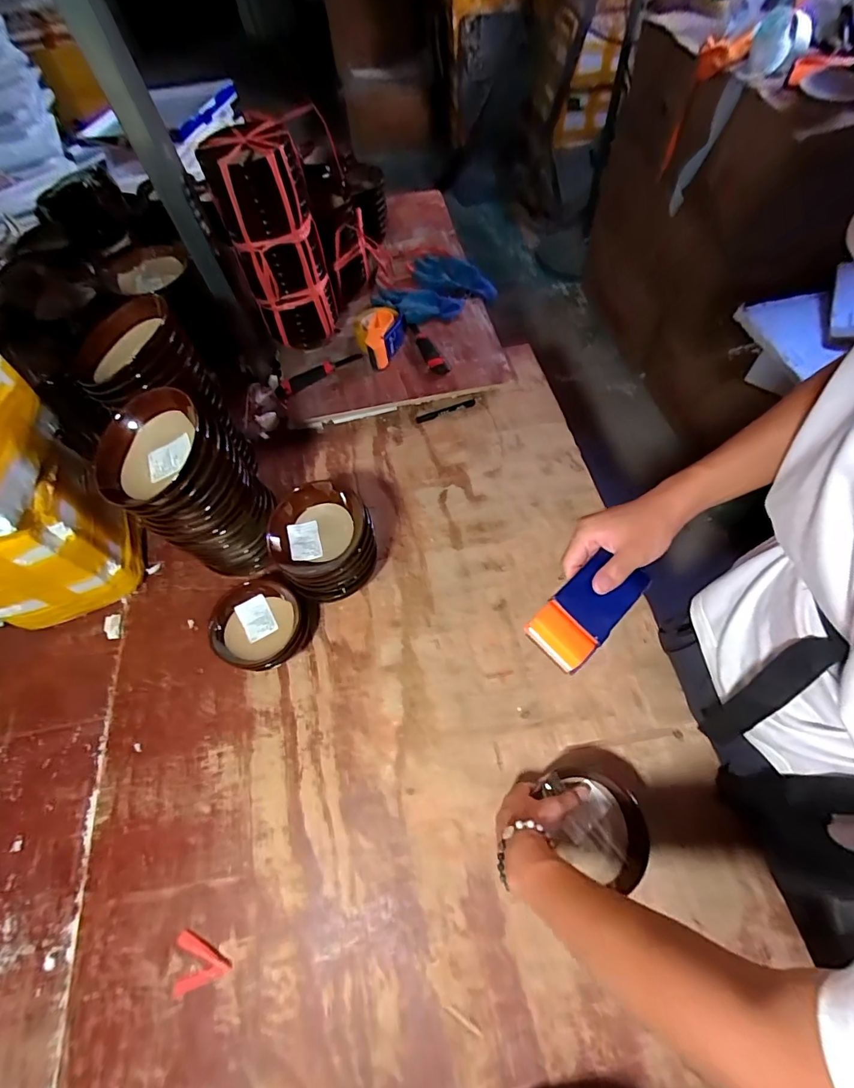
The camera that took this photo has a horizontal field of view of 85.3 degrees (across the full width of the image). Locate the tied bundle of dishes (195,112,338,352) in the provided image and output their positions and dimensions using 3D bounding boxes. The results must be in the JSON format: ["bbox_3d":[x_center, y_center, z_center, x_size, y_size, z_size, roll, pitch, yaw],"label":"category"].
[{"bbox_3d":[-0.294,-0.584,0.930,0.164,0.353,0.161,-22,62,-8],"label":"tied bundle of dishes"}]

